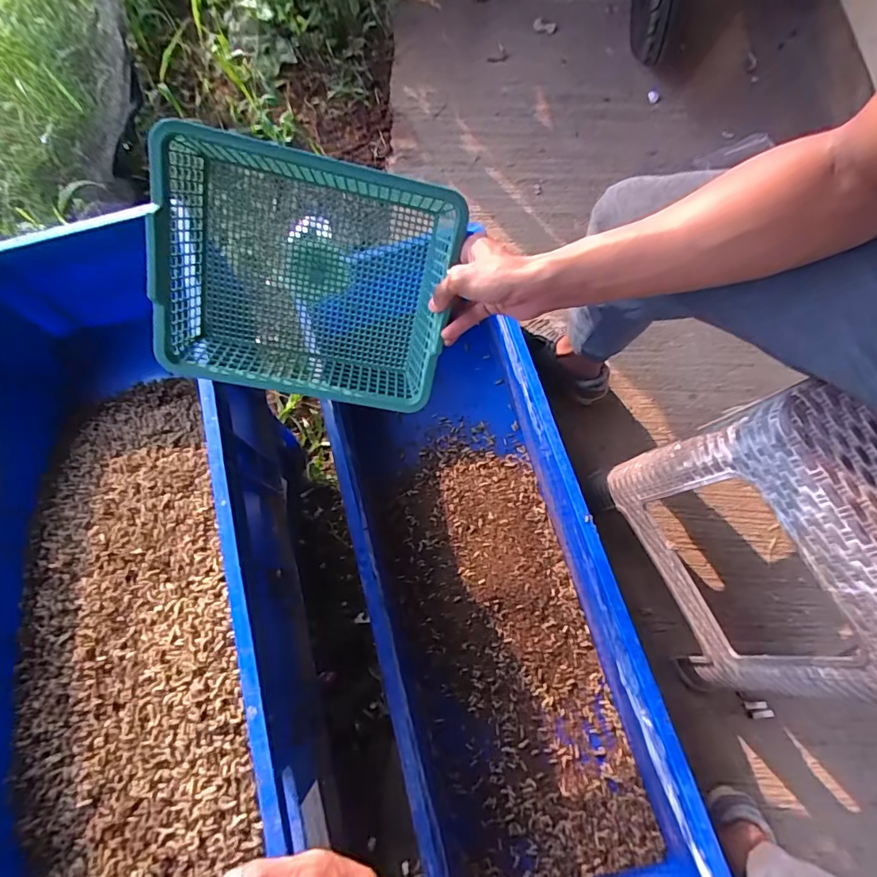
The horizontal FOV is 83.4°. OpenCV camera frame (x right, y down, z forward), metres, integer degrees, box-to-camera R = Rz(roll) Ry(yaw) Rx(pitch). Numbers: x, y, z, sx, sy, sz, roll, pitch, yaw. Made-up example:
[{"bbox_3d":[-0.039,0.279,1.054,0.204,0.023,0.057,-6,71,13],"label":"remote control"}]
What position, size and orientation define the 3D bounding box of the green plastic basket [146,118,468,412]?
[{"bbox_3d":[-0.137,-0.168,0.521,0.280,0.229,0.086,8,27,-11],"label":"green plastic basket"}]

